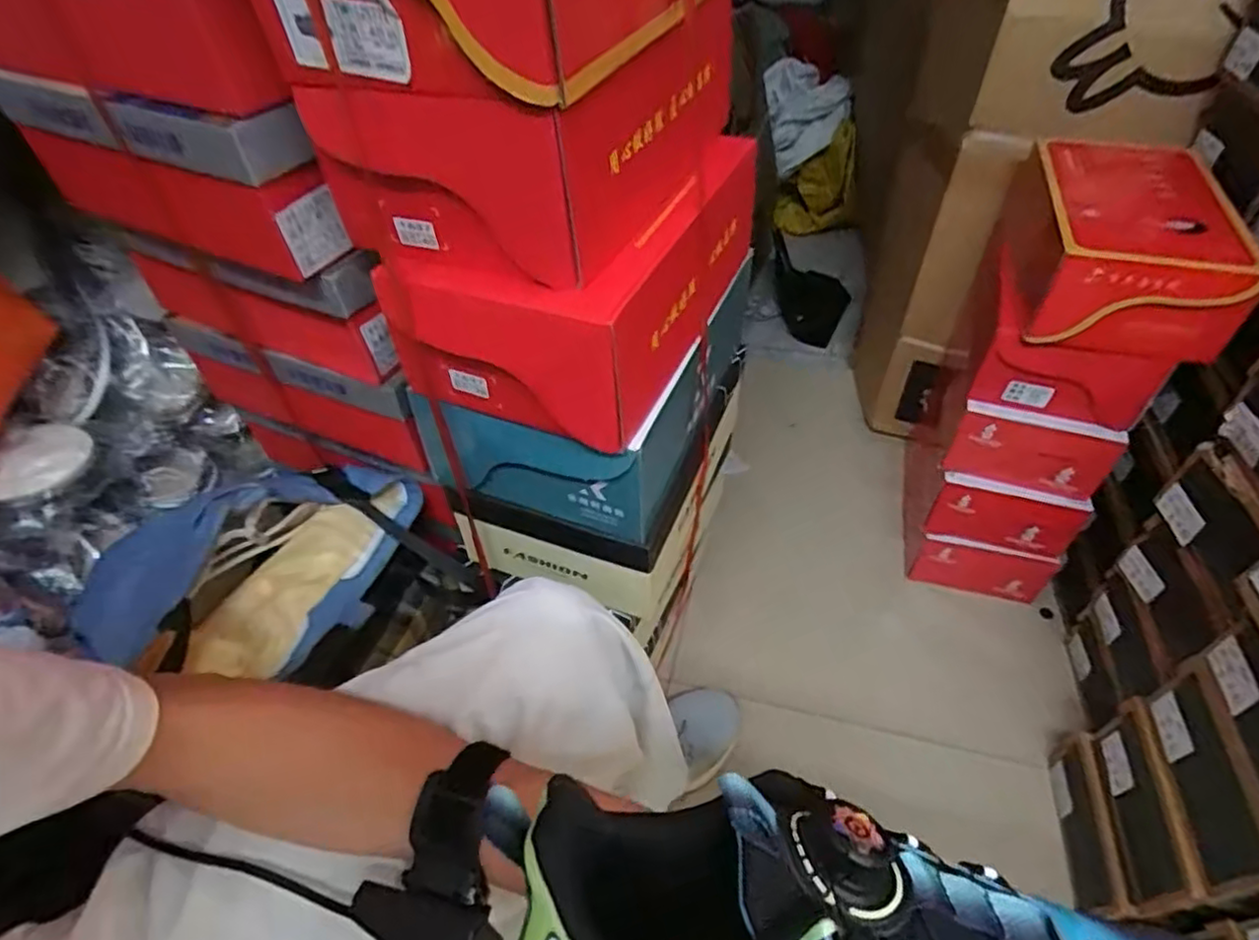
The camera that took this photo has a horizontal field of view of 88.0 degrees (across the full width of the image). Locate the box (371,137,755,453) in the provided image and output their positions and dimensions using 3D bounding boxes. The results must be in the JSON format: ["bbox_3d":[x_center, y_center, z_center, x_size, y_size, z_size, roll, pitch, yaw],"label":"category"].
[{"bbox_3d":[-0.034,-0.163,0.536,0.186,0.117,0.284,17,51,17],"label":"box"}]

